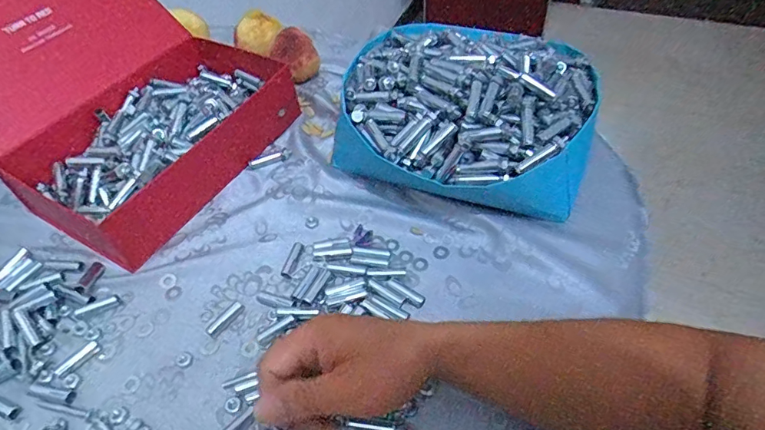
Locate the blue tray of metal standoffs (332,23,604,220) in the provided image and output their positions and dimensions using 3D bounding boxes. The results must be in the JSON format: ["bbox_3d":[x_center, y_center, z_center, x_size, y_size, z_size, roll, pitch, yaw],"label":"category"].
[{"bbox_3d":[0.093,-0.123,0.544,0.274,0.126,0.247,12,51,14],"label":"blue tray of metal standoffs"}]

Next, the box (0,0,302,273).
[{"bbox_3d":[-0.329,-0.173,0.559,0.342,0.212,0.317,22,54,21],"label":"box"}]

